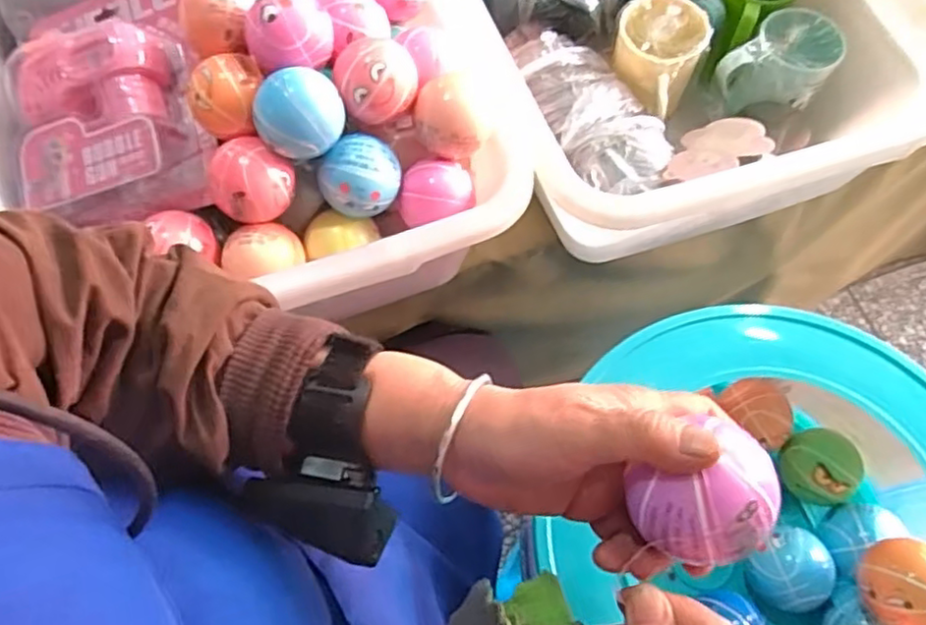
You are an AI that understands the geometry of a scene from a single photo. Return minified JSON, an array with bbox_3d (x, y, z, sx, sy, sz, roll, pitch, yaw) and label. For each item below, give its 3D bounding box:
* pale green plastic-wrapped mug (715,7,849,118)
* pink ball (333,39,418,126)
[{"bbox_3d":[0.321,-0.246,0.679,0.109,0.072,0.084,-41,72,-17],"label":"pale green plastic-wrapped mug"},{"bbox_3d":[-0.062,-0.166,0.490,0.058,0.047,0.054,0,65,0],"label":"pink ball"}]

